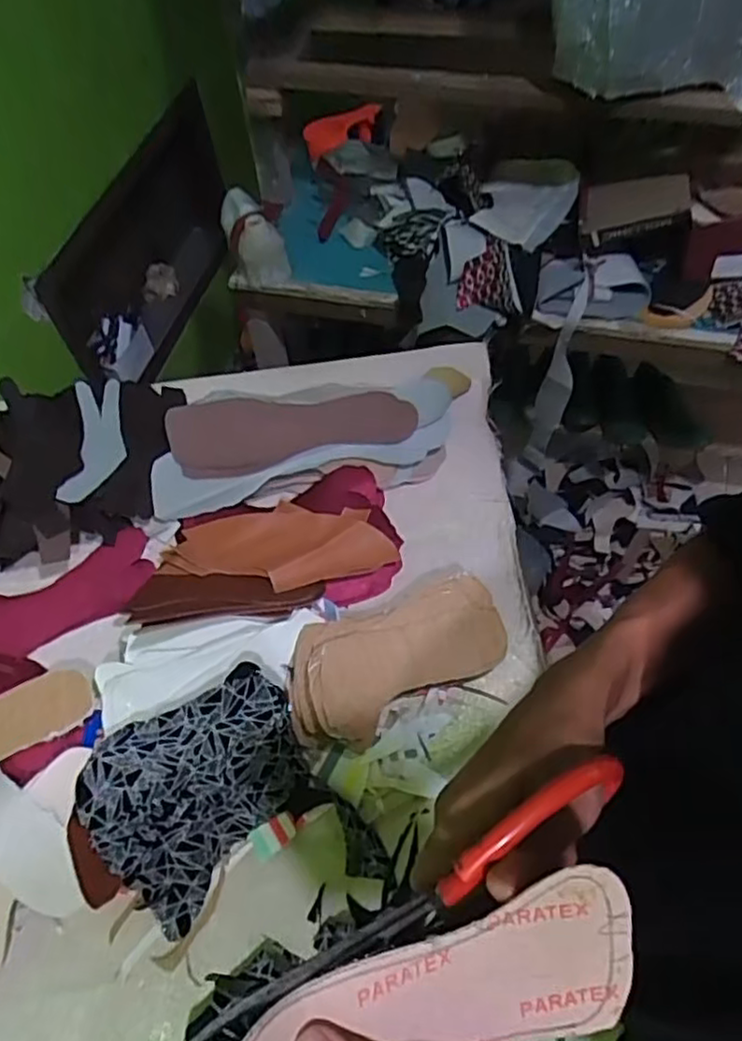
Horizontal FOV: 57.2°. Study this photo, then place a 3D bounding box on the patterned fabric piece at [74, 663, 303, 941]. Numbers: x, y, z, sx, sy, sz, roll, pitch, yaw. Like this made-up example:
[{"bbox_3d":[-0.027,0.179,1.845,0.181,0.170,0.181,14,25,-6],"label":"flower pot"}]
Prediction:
[{"bbox_3d":[-0.143,0.200,0.544,0.130,0.065,0.174,33,66,22],"label":"patterned fabric piece"}]

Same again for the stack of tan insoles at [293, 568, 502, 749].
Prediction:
[{"bbox_3d":[0.019,0.119,0.591,0.191,0.058,0.103,-23,59,-9],"label":"stack of tan insoles"}]

